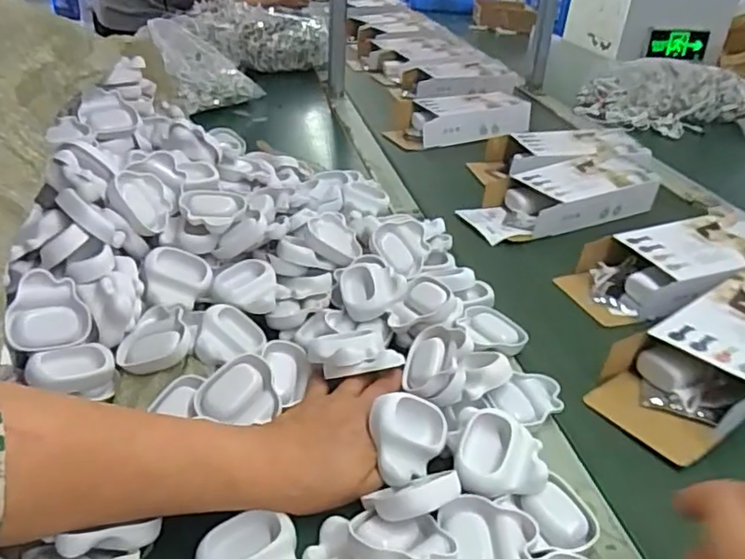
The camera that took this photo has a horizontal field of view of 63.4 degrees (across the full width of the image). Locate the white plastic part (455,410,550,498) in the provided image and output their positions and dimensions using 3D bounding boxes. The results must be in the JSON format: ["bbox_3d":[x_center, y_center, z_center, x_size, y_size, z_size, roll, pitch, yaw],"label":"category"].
[{"bbox_3d":[0.089,0.123,0.429,0.059,0.026,0.057,5,32,-4],"label":"white plastic part"}]

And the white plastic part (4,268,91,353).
[{"bbox_3d":[-0.265,0.026,0.487,0.062,0.063,0.020,-7,-12,-45],"label":"white plastic part"}]

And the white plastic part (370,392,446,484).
[{"bbox_3d":[0.021,0.112,0.435,0.056,0.023,0.064,46,60,-10],"label":"white plastic part"}]

